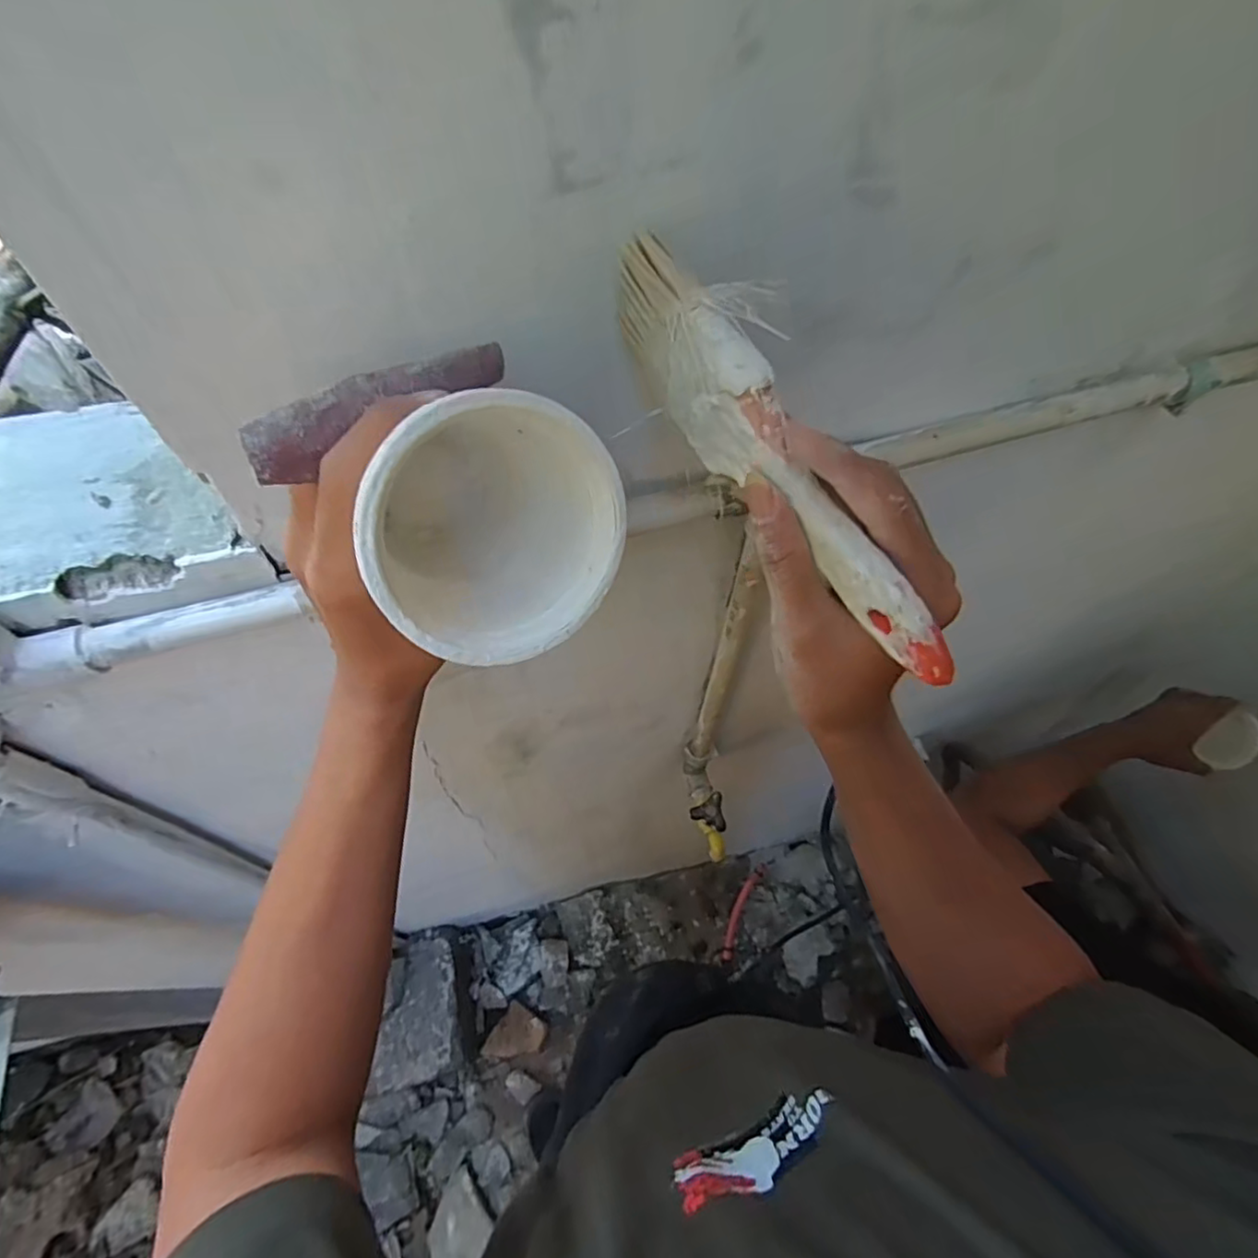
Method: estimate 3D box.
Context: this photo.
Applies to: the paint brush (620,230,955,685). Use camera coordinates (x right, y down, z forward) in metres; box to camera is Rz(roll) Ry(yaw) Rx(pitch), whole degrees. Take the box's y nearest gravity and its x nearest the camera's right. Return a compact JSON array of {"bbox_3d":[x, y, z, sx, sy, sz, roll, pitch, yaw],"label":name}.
[{"bbox_3d":[0.055,-0.066,0.251,0.015,0.056,0.204,-30,79,-18],"label":"paint brush"}]

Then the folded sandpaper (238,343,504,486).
[{"bbox_3d":[-0.092,-0.084,0.234,0.099,0.015,0.020,-31,63,-19],"label":"folded sandpaper"}]

